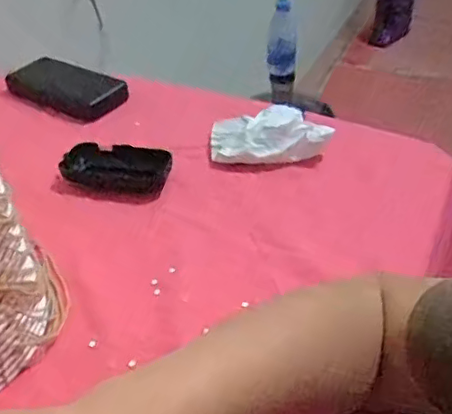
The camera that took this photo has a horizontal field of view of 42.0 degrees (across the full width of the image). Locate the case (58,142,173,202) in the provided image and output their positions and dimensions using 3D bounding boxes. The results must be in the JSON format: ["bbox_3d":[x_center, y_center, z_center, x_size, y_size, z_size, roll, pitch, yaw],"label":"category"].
[{"bbox_3d":[-0.112,-0.039,0.595,0.109,0.024,0.056,11,41,13],"label":"case"}]

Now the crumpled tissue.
[{"bbox_3d":[0.045,-0.079,0.625,0.119,0.030,0.074,-1,40,-1],"label":"crumpled tissue"}]

